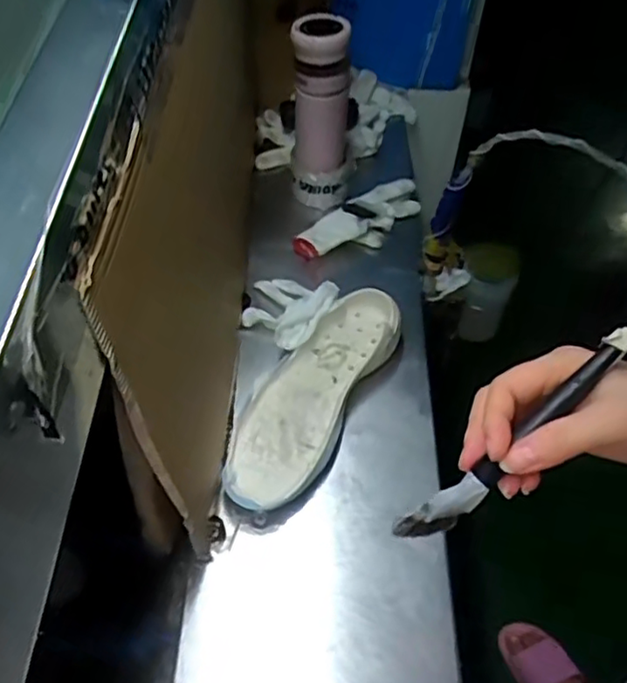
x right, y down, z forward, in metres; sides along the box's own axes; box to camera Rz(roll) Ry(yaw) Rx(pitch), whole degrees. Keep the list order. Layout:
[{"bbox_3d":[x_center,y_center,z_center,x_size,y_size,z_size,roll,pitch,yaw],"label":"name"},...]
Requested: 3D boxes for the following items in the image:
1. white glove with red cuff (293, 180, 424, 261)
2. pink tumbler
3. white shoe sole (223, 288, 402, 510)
[{"bbox_3d":[0.061,-0.159,0.844,0.189,0.030,0.070,-22,50,-18],"label":"white glove with red cuff"},{"bbox_3d":[0.013,-0.278,0.806,0.077,0.221,0.065,5,50,4],"label":"pink tumbler"},{"bbox_3d":[0.001,0.050,0.678,0.102,0.044,0.266,23,54,19],"label":"white shoe sole"}]

